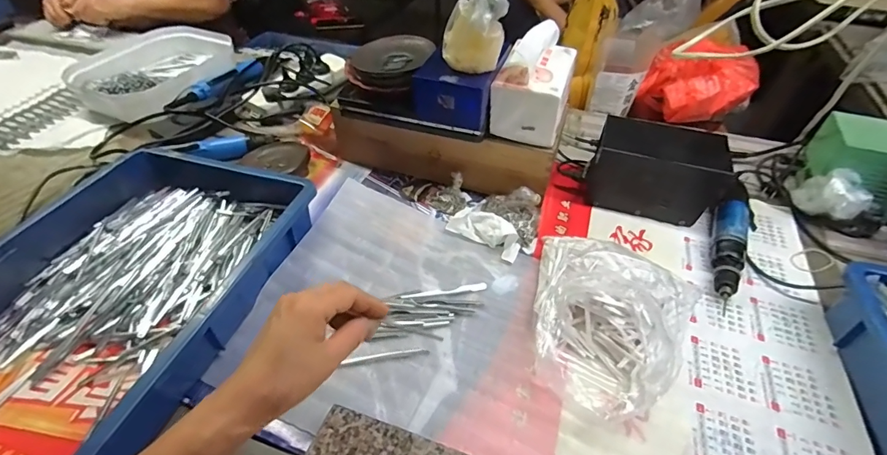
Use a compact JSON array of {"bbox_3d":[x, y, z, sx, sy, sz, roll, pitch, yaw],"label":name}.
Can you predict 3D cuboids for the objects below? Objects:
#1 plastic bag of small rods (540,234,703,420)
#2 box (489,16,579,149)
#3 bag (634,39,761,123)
[{"bbox_3d":[0.167,0.092,0.449,0.178,0.075,0.194,22,46,22],"label":"plastic bag of small rods"},{"bbox_3d":[0.125,-0.195,0.562,0.089,0.121,0.119,16,47,15],"label":"box"},{"bbox_3d":[0.454,-0.259,0.758,0.172,0.111,0.129,31,53,27],"label":"bag"}]

